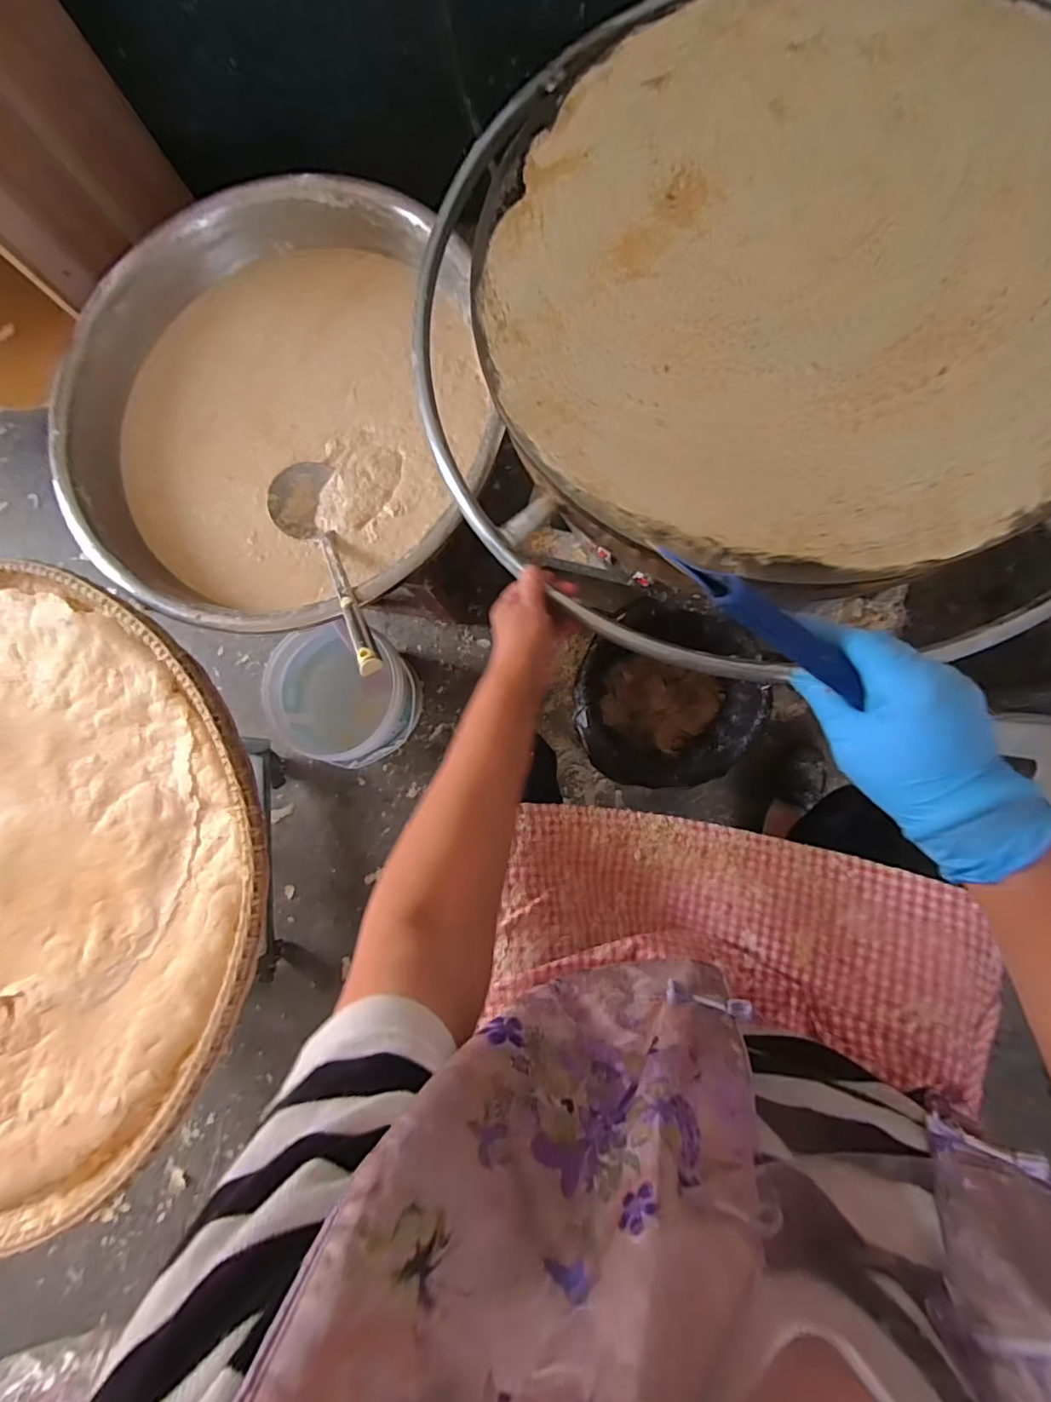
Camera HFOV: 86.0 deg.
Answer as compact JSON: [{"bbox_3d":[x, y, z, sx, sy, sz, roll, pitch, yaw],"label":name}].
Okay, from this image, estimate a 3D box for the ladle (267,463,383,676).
[{"bbox_3d":[-0.236,-0.168,0.691,0.097,0.068,0.376,-33,55,2],"label":"ladle"}]

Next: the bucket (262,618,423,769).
[{"bbox_3d":[-0.313,0.002,1.008,0.235,0.170,0.217,-1,84,7],"label":"bucket"}]

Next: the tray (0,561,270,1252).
[{"bbox_3d":[-0.689,0.240,0.684,0.802,0.071,0.738,-1,84,7],"label":"tray"}]

